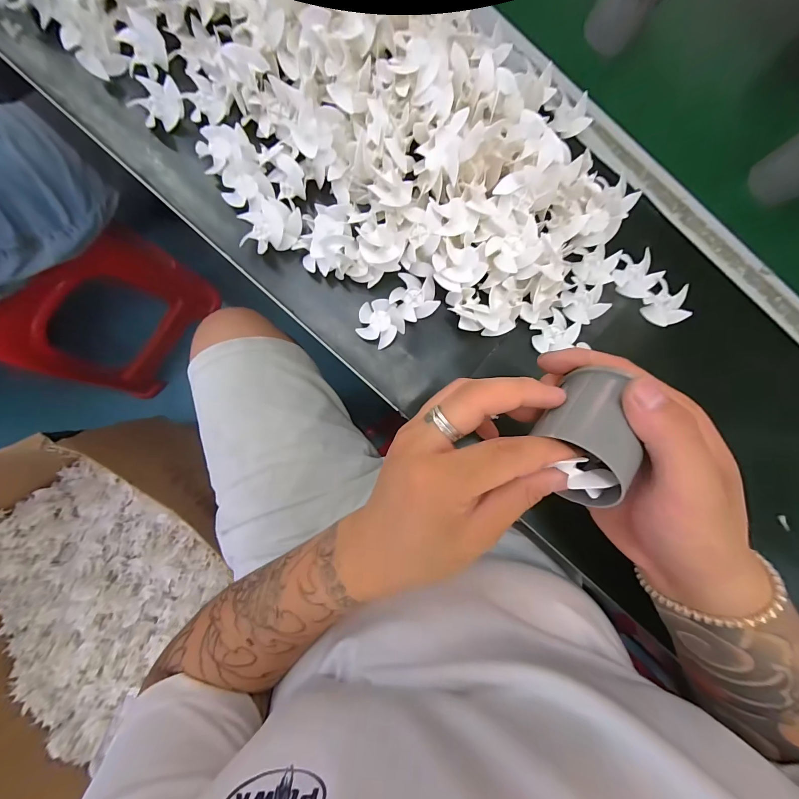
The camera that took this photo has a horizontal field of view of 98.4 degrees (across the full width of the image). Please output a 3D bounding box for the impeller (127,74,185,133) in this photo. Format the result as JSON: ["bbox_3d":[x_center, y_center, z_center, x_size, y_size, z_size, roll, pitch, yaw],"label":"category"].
[{"bbox_3d":[-0.207,-0.256,0.295,0.041,0.017,0.035,-40,90,-4],"label":"impeller"}]

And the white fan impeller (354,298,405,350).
[{"bbox_3d":[-0.018,-0.068,0.305,0.040,0.011,0.038,0,88,-3],"label":"white fan impeller"}]

